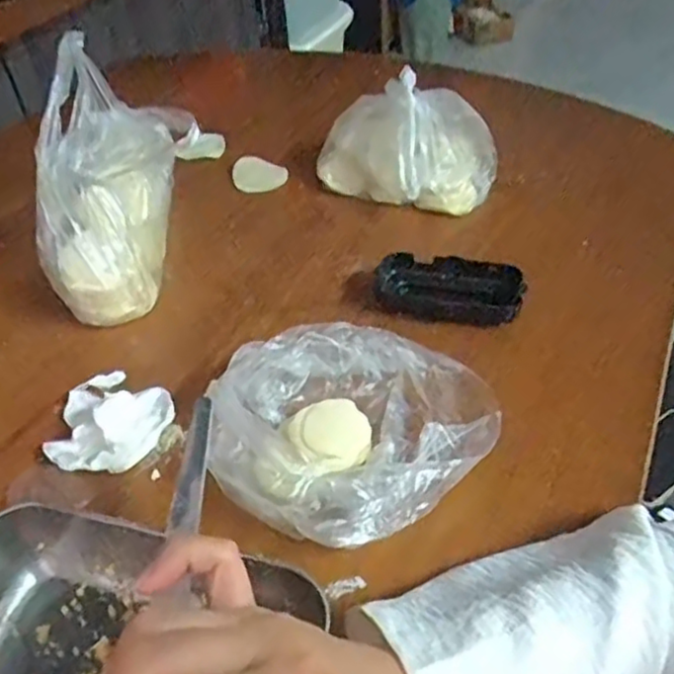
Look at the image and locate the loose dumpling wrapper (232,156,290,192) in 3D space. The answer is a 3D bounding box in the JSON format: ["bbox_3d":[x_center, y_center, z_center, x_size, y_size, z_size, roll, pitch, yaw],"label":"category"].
[{"bbox_3d":[-0.076,-0.163,0.677,0.054,0.008,0.052,-5,44,-1],"label":"loose dumpling wrapper"}]

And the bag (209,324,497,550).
[{"bbox_3d":[0.012,0.051,0.427,0.178,0.047,0.152,-33,51,-26],"label":"bag"}]

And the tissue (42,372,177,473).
[{"bbox_3d":[-0.155,0.049,0.445,0.077,0.029,0.077,18,48,21],"label":"tissue"}]

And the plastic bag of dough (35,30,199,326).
[{"bbox_3d":[-0.172,-0.129,0.540,0.083,0.152,0.204,0,44,5],"label":"plastic bag of dough"}]

